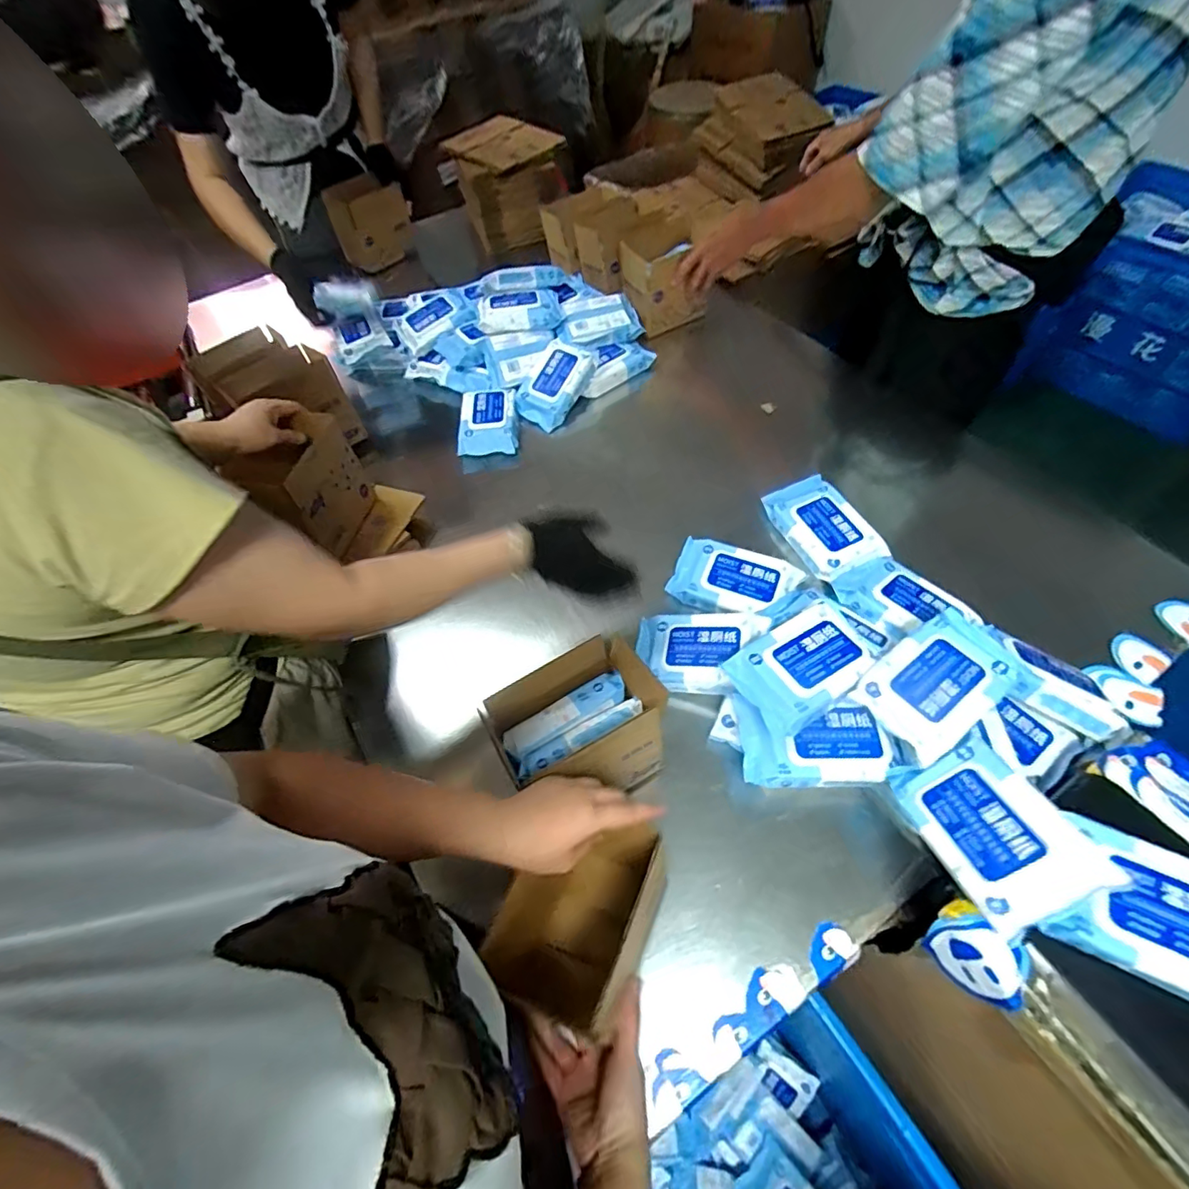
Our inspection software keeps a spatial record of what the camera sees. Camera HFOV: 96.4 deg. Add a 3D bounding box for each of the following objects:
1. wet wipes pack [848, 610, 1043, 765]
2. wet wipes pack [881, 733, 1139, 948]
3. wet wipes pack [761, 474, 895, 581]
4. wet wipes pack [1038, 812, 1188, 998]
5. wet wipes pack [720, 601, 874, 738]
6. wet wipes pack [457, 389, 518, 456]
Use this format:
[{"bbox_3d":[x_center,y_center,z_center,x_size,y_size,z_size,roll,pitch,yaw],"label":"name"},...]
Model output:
[{"bbox_3d":[0.390,0.096,0.593,0.179,0.037,0.109,-30,60,-14],"label":"wet wipes pack"},{"bbox_3d":[0.359,0.208,0.488,0.104,0.025,0.161,-35,32,11],"label":"wet wipes pack"},{"bbox_3d":[0.347,-0.107,0.814,0.110,0.038,0.175,-23,59,-10],"label":"wet wipes pack"},{"bbox_3d":[0.474,0.263,0.442,0.161,0.028,0.107,20,61,16],"label":"wet wipes pack"},{"bbox_3d":[0.246,0.081,0.620,0.157,0.027,0.107,-28,60,-13],"label":"wet wipes pack"},{"bbox_3d":[-0.202,-0.329,1.010,0.103,0.036,0.154,-6,57,1],"label":"wet wipes pack"}]

